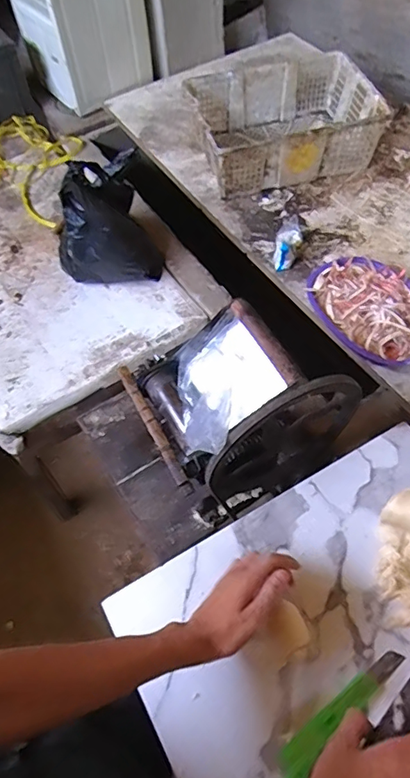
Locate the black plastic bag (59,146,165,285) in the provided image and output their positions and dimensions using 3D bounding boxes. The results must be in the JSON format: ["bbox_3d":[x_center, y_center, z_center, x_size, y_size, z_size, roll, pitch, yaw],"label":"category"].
[{"bbox_3d":[-0.240,-0.388,1.183,0.241,0.288,0.200,-16,60,-8],"label":"black plastic bag"}]

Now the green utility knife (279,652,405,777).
[{"bbox_3d":[0.148,0.355,0.548,0.183,0.012,0.035,-39,65,-19],"label":"green utility knife"}]

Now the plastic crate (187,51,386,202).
[{"bbox_3d":[0.211,-0.754,1.415,0.471,0.152,0.397,-11,59,-5],"label":"plastic crate"}]

